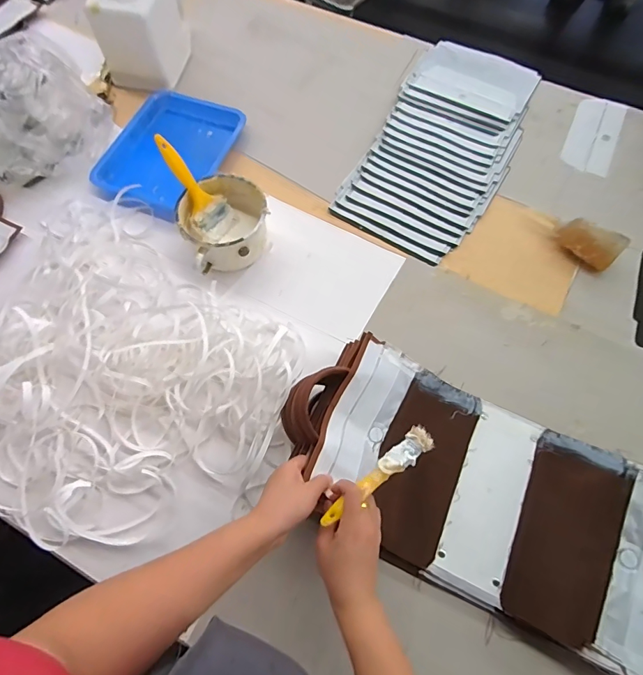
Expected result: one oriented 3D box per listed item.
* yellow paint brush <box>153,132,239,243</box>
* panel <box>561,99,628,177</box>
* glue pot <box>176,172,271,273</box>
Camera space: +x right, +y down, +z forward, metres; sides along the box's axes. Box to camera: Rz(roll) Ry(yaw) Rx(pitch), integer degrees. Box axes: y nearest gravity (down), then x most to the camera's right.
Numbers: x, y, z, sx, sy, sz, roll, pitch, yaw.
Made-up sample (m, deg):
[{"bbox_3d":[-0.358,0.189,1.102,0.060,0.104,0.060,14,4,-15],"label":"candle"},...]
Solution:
[{"bbox_3d":[-0.212,-0.249,0.684,0.017,0.175,0.067,13,59,47],"label":"yellow paint brush"},{"bbox_3d":[0.573,-0.427,0.856,0.095,0.010,0.216,25,67,10],"label":"panel"},{"bbox_3d":[-0.165,-0.197,0.710,0.140,0.079,0.146,0,66,-1],"label":"glue pot"}]

